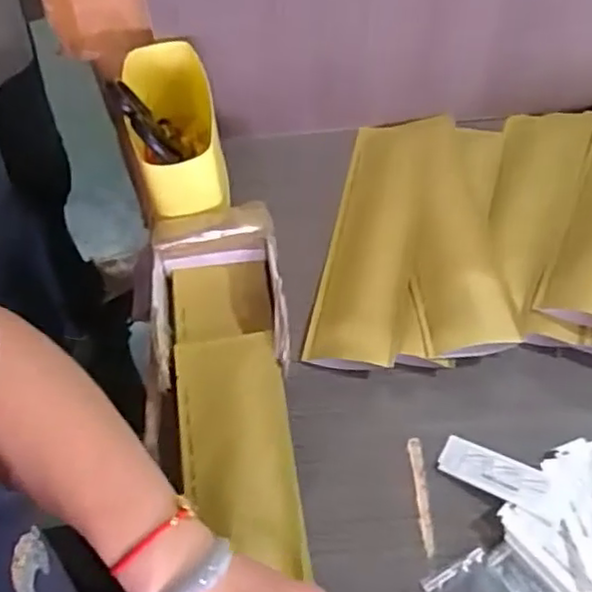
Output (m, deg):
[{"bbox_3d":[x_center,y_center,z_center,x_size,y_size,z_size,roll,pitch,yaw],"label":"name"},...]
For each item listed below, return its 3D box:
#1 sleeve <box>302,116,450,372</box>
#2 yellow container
[{"bbox_3d":[0.079,-0.065,0.603,0.089,0.024,0.290,11,59,10],"label":"sleeve"},{"bbox_3d":[-0.103,-0.137,0.585,0.068,0.100,0.154,-13,58,-4],"label":"yellow container"}]

